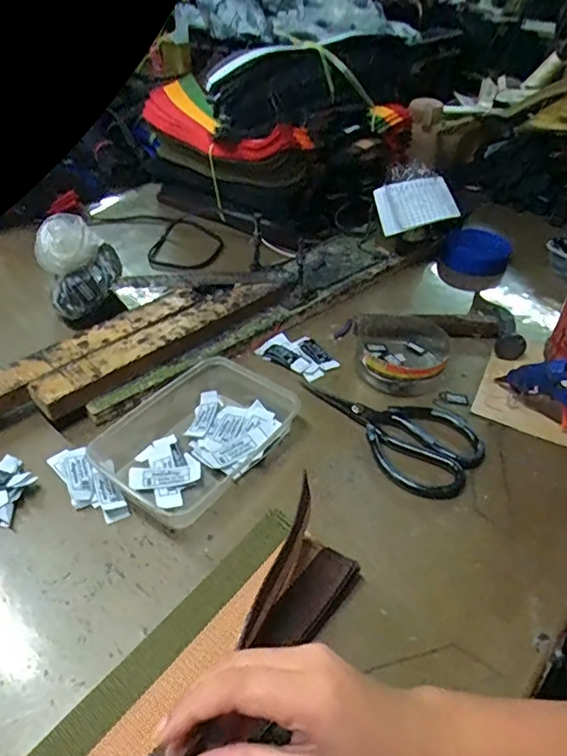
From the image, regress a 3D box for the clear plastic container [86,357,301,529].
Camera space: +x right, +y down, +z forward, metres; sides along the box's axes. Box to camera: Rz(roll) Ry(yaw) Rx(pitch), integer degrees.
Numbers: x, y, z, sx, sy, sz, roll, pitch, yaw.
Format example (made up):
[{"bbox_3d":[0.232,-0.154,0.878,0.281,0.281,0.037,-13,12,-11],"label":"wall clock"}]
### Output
[{"bbox_3d":[-0.077,0.048,0.495,0.118,0.036,0.175,32,49,30],"label":"clear plastic container"}]

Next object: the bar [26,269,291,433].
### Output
[{"bbox_3d":[-0.115,-0.041,0.586,0.046,0.040,0.308,33,49,32],"label":"bar"}]

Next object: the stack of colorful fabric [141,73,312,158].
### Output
[{"bbox_3d":[-0.091,-0.358,0.784,0.099,0.066,0.288,-29,50,-30],"label":"stack of colorful fabric"}]

